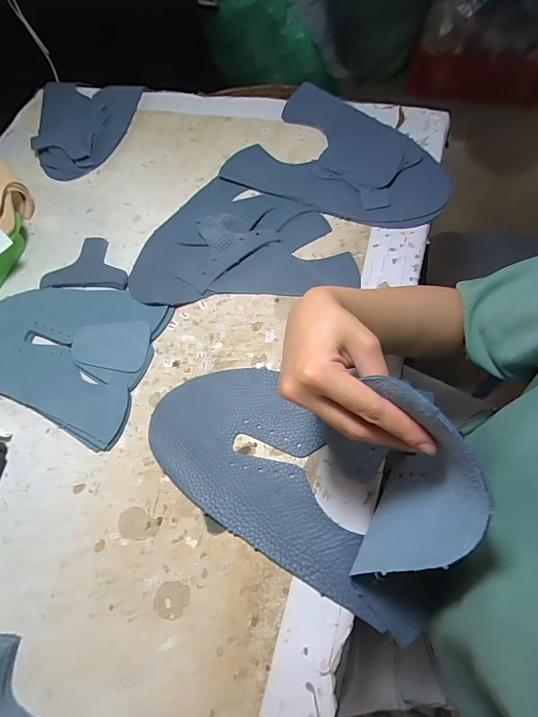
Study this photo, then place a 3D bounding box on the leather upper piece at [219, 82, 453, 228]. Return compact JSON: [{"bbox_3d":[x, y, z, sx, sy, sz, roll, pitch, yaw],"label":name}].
[{"bbox_3d":[0.097,-0.266,0.509,0.283,0.020,0.196,37,79,20],"label":"leather upper piece"}]

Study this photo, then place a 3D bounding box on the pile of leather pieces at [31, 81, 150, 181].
[{"bbox_3d":[-0.331,-0.400,0.632,0.207,0.017,0.218,13,70,13],"label":"pile of leather pieces"}]

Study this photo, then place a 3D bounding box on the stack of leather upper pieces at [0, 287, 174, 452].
[{"bbox_3d":[-0.256,-0.018,0.459,0.248,0.014,0.175,18,71,15],"label":"stack of leather upper pieces"}]

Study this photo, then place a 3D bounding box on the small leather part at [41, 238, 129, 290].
[{"bbox_3d":[-0.242,-0.129,0.507,0.119,0.008,0.078,2,66,9],"label":"small leather part"}]

